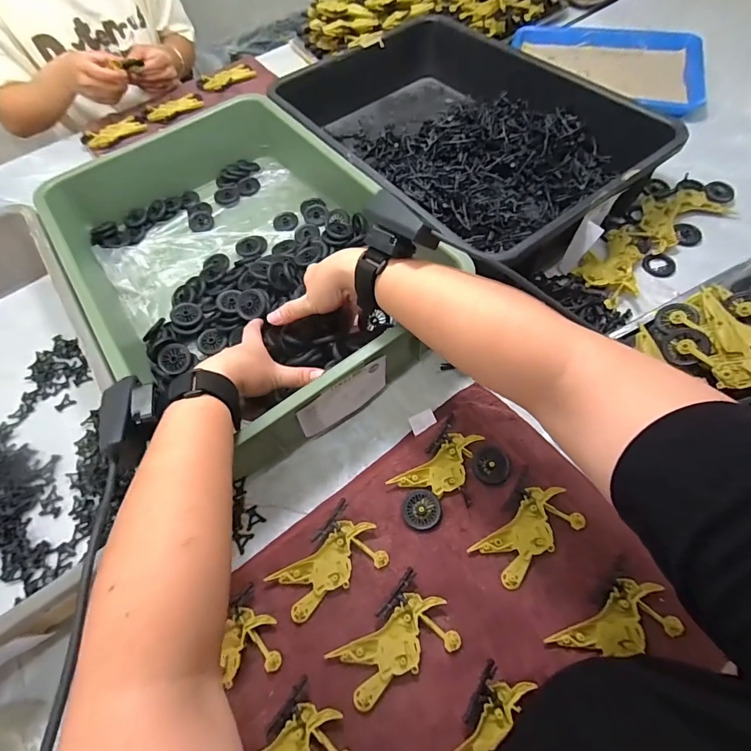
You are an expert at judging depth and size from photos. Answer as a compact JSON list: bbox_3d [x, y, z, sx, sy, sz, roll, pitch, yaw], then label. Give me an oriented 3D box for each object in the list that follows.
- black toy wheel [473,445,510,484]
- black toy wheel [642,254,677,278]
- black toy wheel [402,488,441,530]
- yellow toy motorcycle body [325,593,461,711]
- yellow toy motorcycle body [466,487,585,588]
[{"bbox_3d":[0.118,0.090,0.402,0.033,0.006,0.037,-11,61,-1],"label":"black toy wheel"},{"bbox_3d":[0.375,-0.145,0.520,0.039,0.007,0.038,-2,61,4],"label":"black toy wheel"},{"bbox_3d":[0.046,0.131,0.388,0.037,0.004,0.037,-2,61,4],"label":"black toy wheel"},{"bbox_3d":[0.018,0.228,0.335,0.098,0.009,0.051,-27,63,-10],"label":"yellow toy motorcycle body"},{"bbox_3d":[0.144,0.147,0.370,0.100,0.009,0.051,-35,64,-13],"label":"yellow toy motorcycle body"}]

